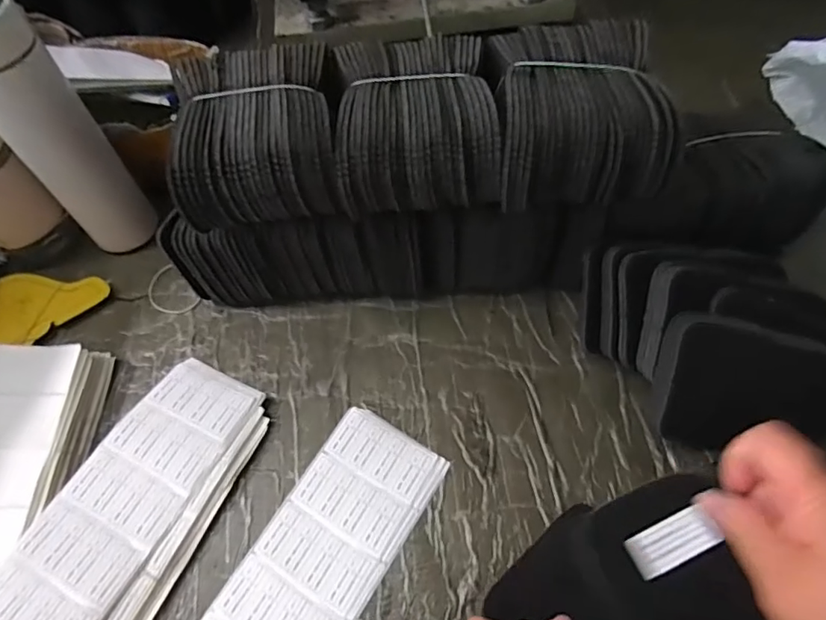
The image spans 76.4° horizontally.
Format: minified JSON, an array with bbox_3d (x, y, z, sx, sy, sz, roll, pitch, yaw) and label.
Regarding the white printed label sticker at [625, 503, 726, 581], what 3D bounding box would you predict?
[{"bbox_3d":[0.136,0.121,0.274,0.045,0.004,0.021,-23,63,-7],"label":"white printed label sticker"}]

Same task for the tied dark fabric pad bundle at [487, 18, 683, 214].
[{"bbox_3d":[0.120,-0.145,0.386,0.114,0.055,0.131,0,60,2],"label":"tied dark fabric pad bundle"}]

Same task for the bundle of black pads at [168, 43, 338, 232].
[{"bbox_3d":[-0.112,-0.134,0.395,0.117,0.055,0.129,-7,60,-2],"label":"bundle of black pads"}]

